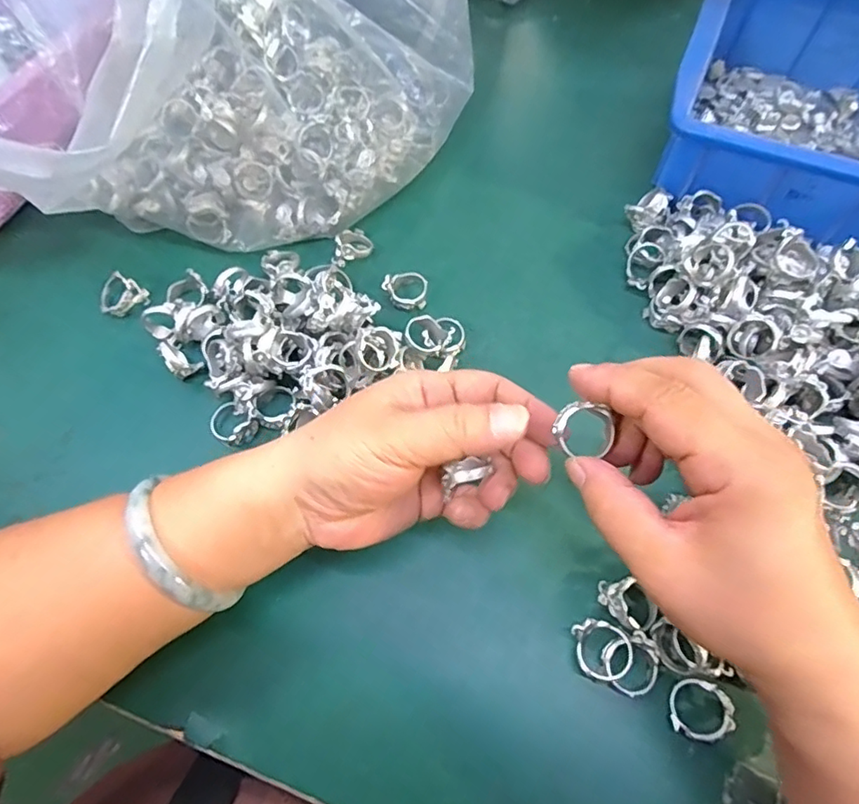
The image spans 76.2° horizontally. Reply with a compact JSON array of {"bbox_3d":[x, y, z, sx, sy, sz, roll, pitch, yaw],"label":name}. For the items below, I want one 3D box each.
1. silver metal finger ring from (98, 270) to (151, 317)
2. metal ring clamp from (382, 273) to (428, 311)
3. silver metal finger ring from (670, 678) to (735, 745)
[{"bbox_3d":[-0.203,-0.071,0.358,0.028,0.011,0.026,-37,70,-14],"label":"silver metal finger ring"},{"bbox_3d":[-0.014,-0.072,0.353,0.026,0.017,0.026,39,72,17],"label":"metal ring clamp"},{"bbox_3d":[0.126,0.142,0.251,0.027,0.016,0.025,-1,66,1],"label":"silver metal finger ring"}]

